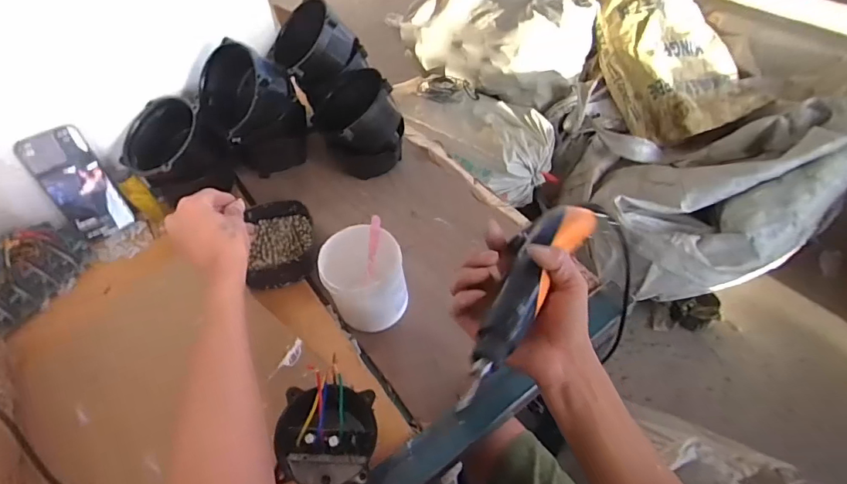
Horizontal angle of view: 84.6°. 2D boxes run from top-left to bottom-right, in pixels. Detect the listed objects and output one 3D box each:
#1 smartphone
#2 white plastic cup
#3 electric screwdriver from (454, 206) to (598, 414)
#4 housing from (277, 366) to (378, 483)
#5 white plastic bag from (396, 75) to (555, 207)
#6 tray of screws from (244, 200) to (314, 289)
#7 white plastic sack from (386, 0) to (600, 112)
[{"bbox_3d":[-0.501,-0.083,0.679,0.078,0.161,0.014,-29,33,-18],"label":"smartphone"},{"bbox_3d":[-0.071,0.045,0.578,0.094,0.102,0.092,-2,51,3],"label":"white plastic cup"},{"bbox_3d":[0.090,0.038,0.410,0.053,0.040,0.244,23,46,21],"label":"electric screwdriver"},{"bbox_3d":[-0.097,0.185,0.474,0.099,0.123,0.060,14,18,0],"label":"housing"},{"bbox_3d":[0.181,-0.381,1.584,0.342,0.147,0.632,-30,55,-19],"label":"white plastic bag"},{"bbox_3d":[-0.197,0.003,0.654,0.090,0.047,0.132,-12,51,-6],"label":"tray of screws"},{"bbox_3d":[0.221,-0.752,1.656,0.712,0.250,0.268,30,59,25],"label":"white plastic sack"}]

